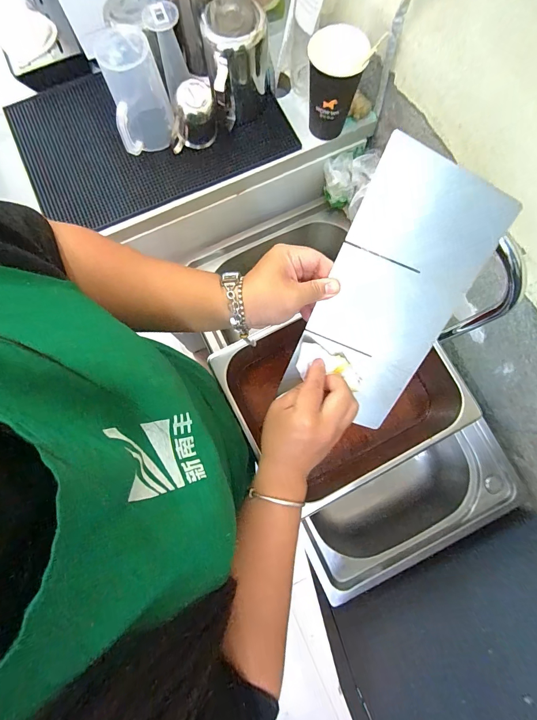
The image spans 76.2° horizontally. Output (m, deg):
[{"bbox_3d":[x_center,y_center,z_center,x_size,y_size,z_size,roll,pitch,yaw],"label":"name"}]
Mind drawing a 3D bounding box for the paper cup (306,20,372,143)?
[{"bbox_3d":[0.098,-0.420,0.528,0.078,0.119,0.075,0,79,1],"label":"paper cup"}]

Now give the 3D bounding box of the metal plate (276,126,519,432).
[{"bbox_3d":[0.117,-0.057,0.346,0.127,0.010,0.257,22,115,2],"label":"metal plate"}]

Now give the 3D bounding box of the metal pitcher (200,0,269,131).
[{"bbox_3d":[-0.047,-0.449,0.528,0.093,0.113,0.110,-4,79,0],"label":"metal pitcher"}]

